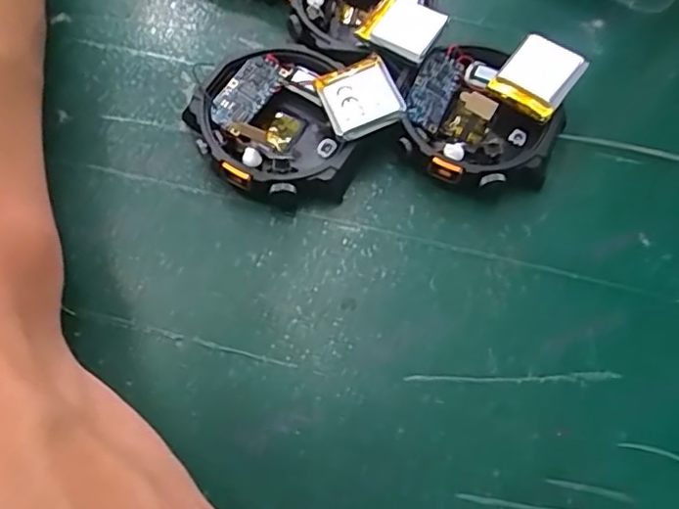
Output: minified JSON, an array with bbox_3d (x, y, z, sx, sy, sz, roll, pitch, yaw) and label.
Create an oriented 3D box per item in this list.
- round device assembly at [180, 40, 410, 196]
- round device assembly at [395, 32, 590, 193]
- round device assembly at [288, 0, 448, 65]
[{"bbox_3d":[-0.015,-0.042,0.178,0.052,0.017,0.049,1,65,-1],"label":"round device assembly"},{"bbox_3d":[0.044,-0.043,0.180,0.044,0.021,0.048,1,65,-1],"label":"round device assembly"},{"bbox_3d":[0.010,-0.083,0.196,0.049,0.013,0.047,1,65,-3],"label":"round device assembly"}]

